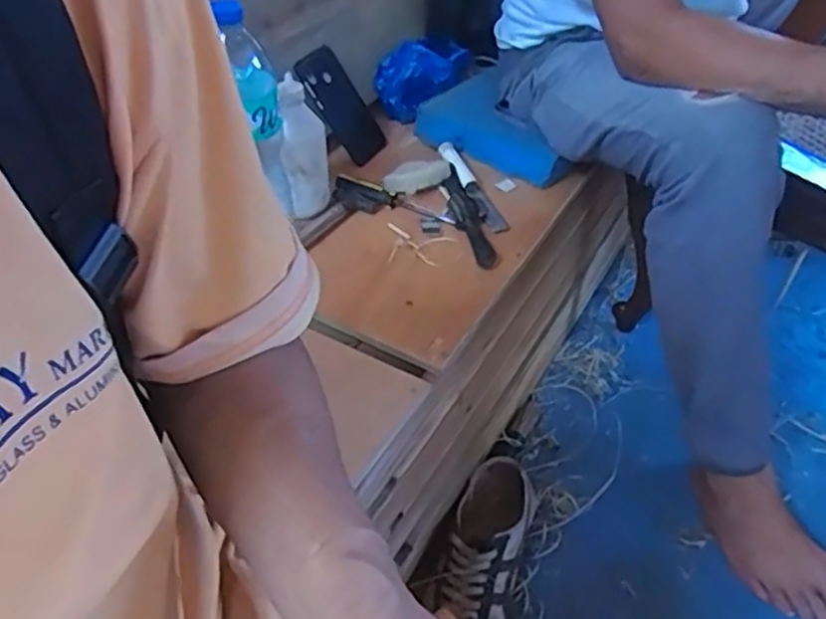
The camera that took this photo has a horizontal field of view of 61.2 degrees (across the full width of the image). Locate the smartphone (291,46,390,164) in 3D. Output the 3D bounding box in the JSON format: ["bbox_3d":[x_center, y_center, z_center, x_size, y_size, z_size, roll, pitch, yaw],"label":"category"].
[{"bbox_3d":[-0.094,-0.269,0.926,0.072,0.153,0.011,-40,16,-28],"label":"smartphone"}]

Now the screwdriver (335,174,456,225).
[{"bbox_3d":[-0.024,-0.133,0.862,0.156,0.029,0.037,14,43,16],"label":"screwdriver"}]

